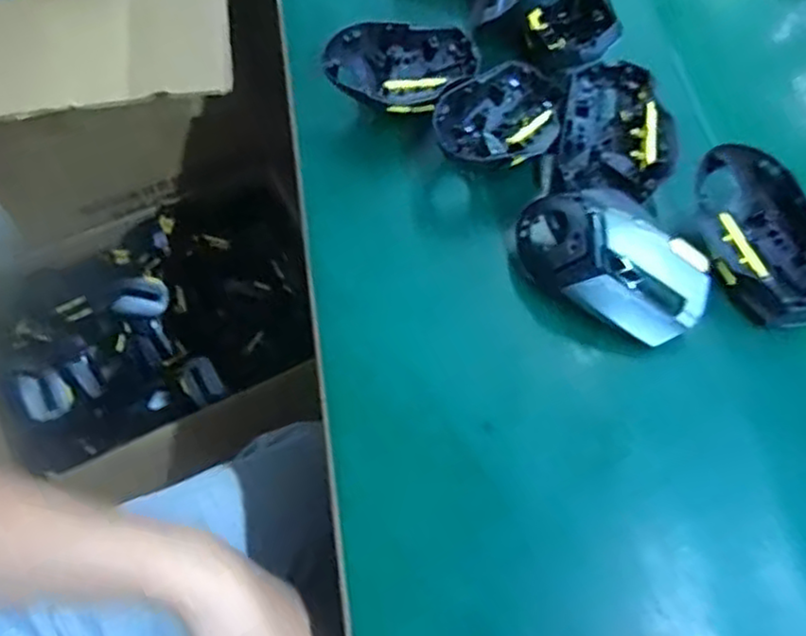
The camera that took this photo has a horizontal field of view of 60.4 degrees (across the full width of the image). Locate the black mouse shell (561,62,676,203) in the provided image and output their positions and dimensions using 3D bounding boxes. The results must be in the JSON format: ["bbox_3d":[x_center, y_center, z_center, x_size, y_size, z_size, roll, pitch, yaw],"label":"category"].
[{"bbox_3d":[0.145,-0.123,0.470,0.071,0.039,0.097,7,64,3],"label":"black mouse shell"}]

